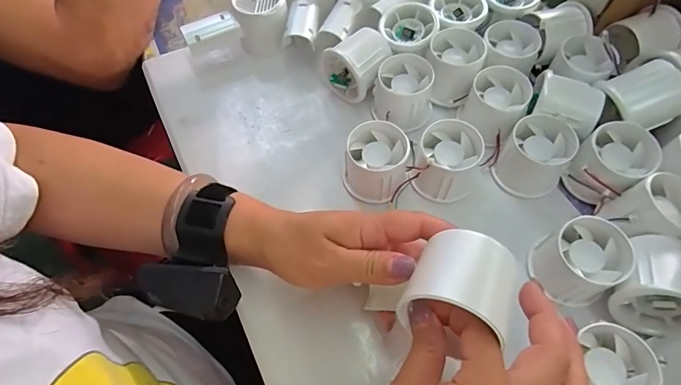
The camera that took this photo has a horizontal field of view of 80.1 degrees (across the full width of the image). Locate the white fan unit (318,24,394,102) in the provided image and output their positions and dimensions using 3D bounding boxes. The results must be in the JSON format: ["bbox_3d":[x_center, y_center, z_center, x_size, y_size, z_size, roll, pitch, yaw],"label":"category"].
[{"bbox_3d":[0.018,-0.124,0.399,0.055,0.045,0.050,-35,66,-15],"label":"white fan unit"}]

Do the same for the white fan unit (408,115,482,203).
[{"bbox_3d":[0.091,-0.028,0.346,0.053,0.045,0.052,24,66,14],"label":"white fan unit"}]

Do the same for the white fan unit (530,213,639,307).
[{"bbox_3d":[0.177,0.052,0.302,0.058,0.041,0.055,-1,62,2],"label":"white fan unit"}]

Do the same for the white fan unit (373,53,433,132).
[{"bbox_3d":[0.060,-0.096,0.384,0.056,0.045,0.054,-1,62,2],"label":"white fan unit"}]

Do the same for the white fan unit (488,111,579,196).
[{"bbox_3d":[0.166,-0.031,0.346,0.055,0.042,0.058,33,68,18],"label":"white fan unit"}]

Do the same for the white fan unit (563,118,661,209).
[{"bbox_3d":[0.222,-0.024,0.337,0.060,0.046,0.054,-36,67,-16],"label":"white fan unit"}]

